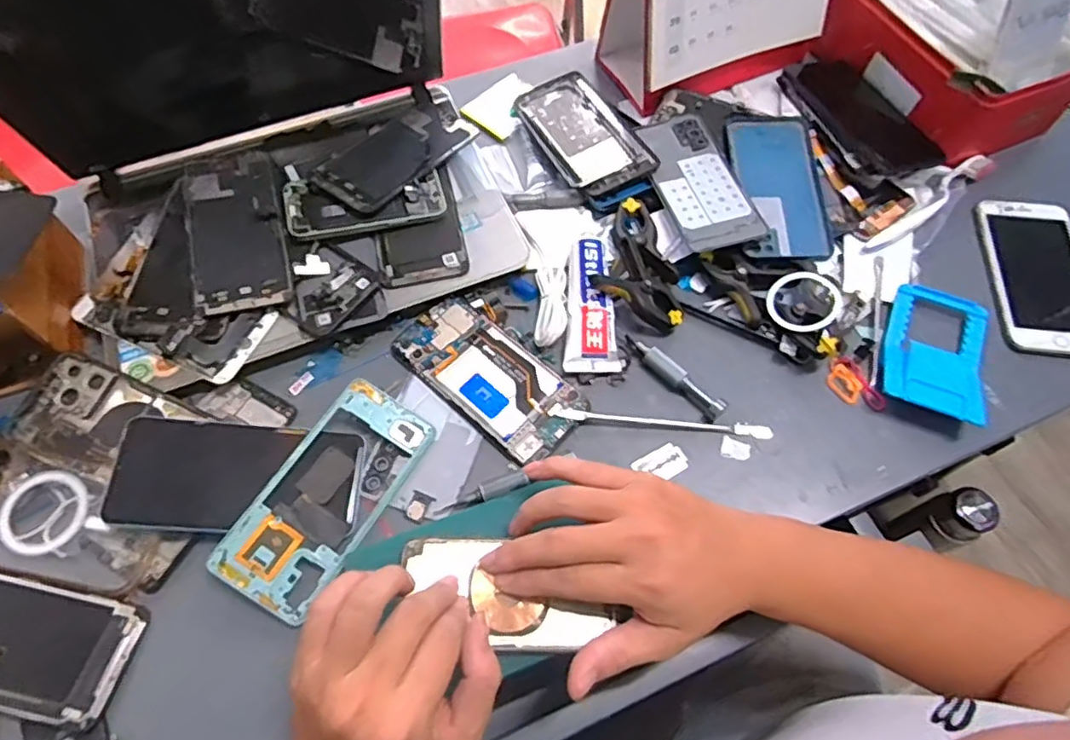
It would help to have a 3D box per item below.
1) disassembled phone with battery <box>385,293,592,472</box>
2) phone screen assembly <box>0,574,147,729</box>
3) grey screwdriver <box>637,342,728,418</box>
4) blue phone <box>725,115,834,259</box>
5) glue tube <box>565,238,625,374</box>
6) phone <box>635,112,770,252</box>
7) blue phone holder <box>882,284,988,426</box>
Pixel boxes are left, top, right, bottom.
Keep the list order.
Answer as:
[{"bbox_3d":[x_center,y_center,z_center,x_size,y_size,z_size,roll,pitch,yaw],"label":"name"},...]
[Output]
[{"bbox_3d":[-0.037,0.003,0.488,0.152,0.006,0.073,39,68,19],"label":"disassembled phone with battery"},{"bbox_3d":[-0.334,0.169,0.393,0.147,0.009,0.070,11,62,5],"label":"phone screen assembly"},{"bbox_3d":[0.113,0.007,0.488,0.081,0.014,0.014,41,69,19],"label":"grey screwdriver"},{"bbox_3d":[0.216,-0.166,0.559,0.074,0.016,0.161,1,62,1],"label":"blue phone"},{"bbox_3d":[0.041,-0.053,0.504,0.045,0.015,0.114,-7,77,3],"label":"glue tube"},{"bbox_3d":[0.143,-0.172,0.561,0.072,0.015,0.157,-12,63,-6],"label":"phone"},{"bbox_3d":[0.317,-0.014,0.493,0.070,0.021,0.119,21,64,11],"label":"blue phone holder"}]

